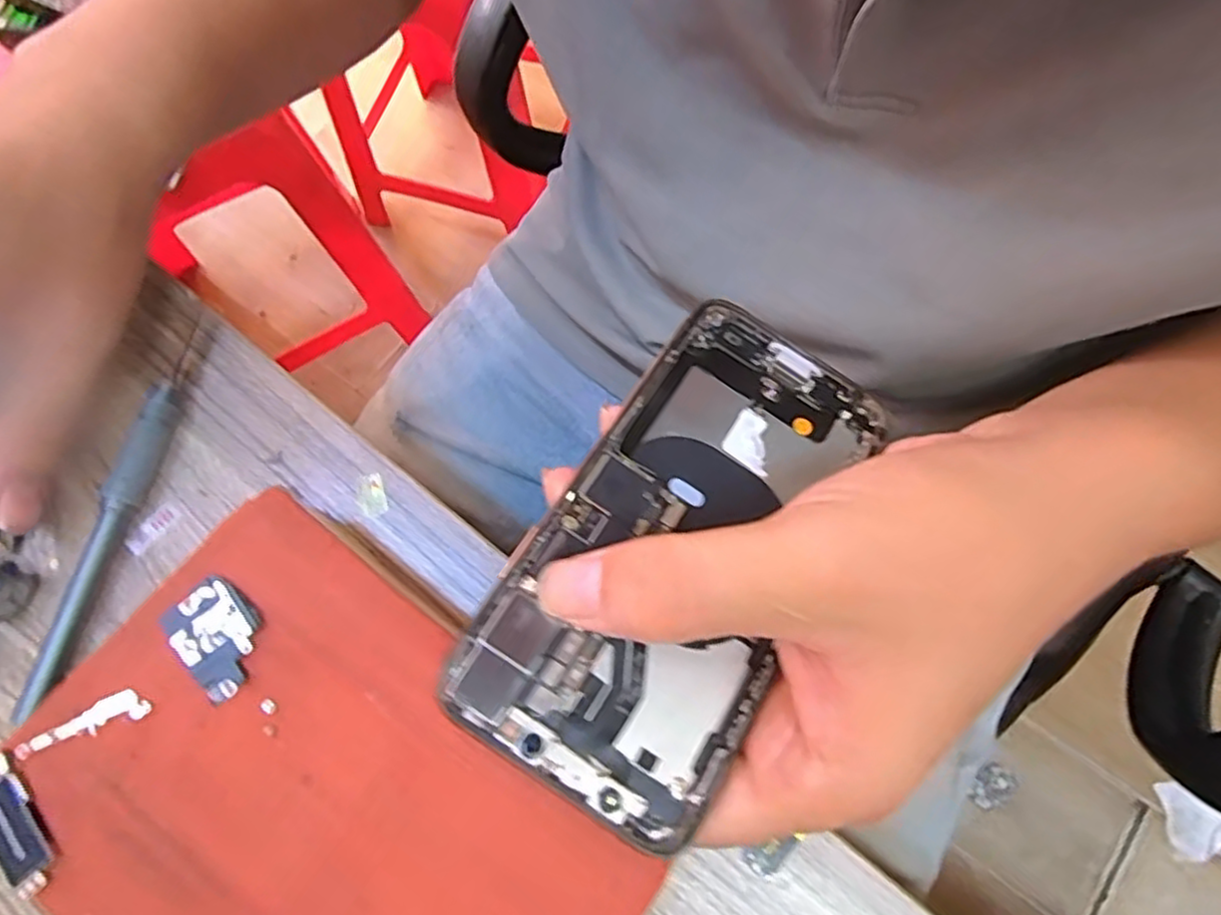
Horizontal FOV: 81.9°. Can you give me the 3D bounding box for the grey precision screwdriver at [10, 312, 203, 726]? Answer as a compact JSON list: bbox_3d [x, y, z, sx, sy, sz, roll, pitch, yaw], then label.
[{"bbox_3d":[-0.174,0.024,0.245,0.009,0.012,0.126,10,71,4],"label":"grey precision screwdriver"}]

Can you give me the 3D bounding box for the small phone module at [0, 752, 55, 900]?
[{"bbox_3d":[-0.156,0.096,0.182,0.012,0.004,0.036,-35,74,-11],"label":"small phone module"}]

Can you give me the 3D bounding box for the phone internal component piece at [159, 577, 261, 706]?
[{"bbox_3d":[-0.111,0.050,0.198,0.023,0.004,0.031,-42,76,-12],"label":"phone internal component piece"}]

